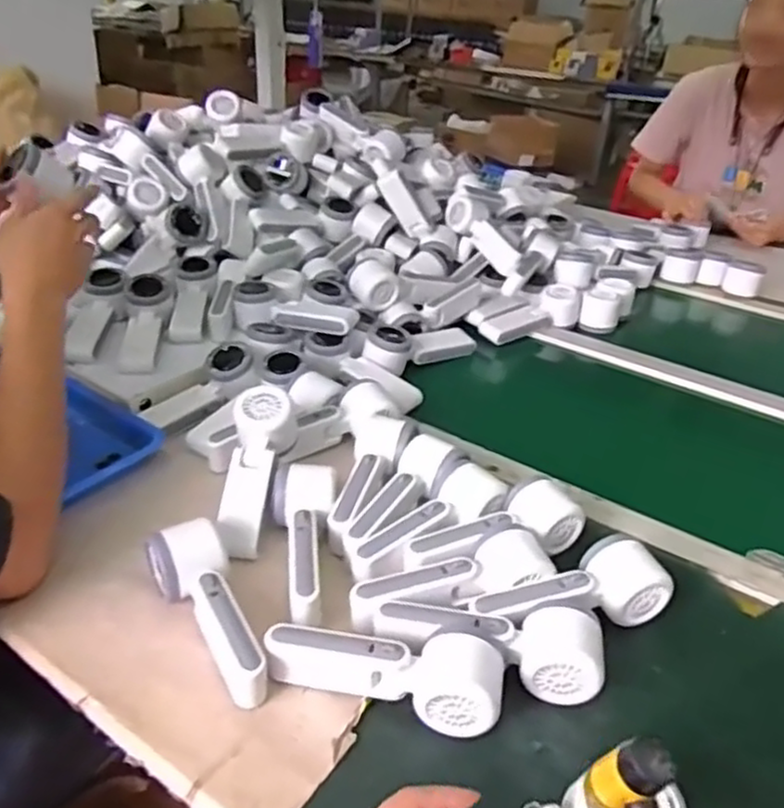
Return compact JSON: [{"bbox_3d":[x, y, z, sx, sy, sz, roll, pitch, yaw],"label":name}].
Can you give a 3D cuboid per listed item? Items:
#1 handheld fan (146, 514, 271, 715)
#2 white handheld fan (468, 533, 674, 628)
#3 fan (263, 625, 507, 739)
[{"bbox_3d":[-0.141,0.156,0.525,0.060,0.057,0.149,-11,34,-22],"label":"handheld fan"},{"bbox_3d":[0.140,0.146,0.565,0.164,0.045,0.058,-5,32,-14],"label":"white handheld fan"},{"bbox_3d":[-0.007,0.187,0.500,0.166,0.053,0.059,8,31,8],"label":"fan"}]

